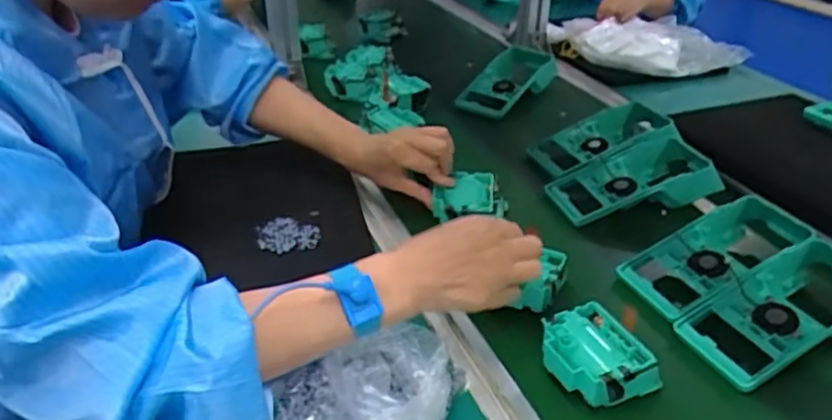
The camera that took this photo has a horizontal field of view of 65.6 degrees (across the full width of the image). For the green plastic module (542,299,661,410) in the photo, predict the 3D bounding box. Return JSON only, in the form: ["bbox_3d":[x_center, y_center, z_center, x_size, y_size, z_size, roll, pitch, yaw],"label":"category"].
[{"bbox_3d":[0.138,0.117,0.507,0.069,0.041,0.075,-15,35,-22],"label":"green plastic module"}]

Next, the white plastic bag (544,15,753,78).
[{"bbox_3d":[0.427,-0.314,1.207,0.348,0.067,0.258,9,33,23],"label":"white plastic bag"}]

